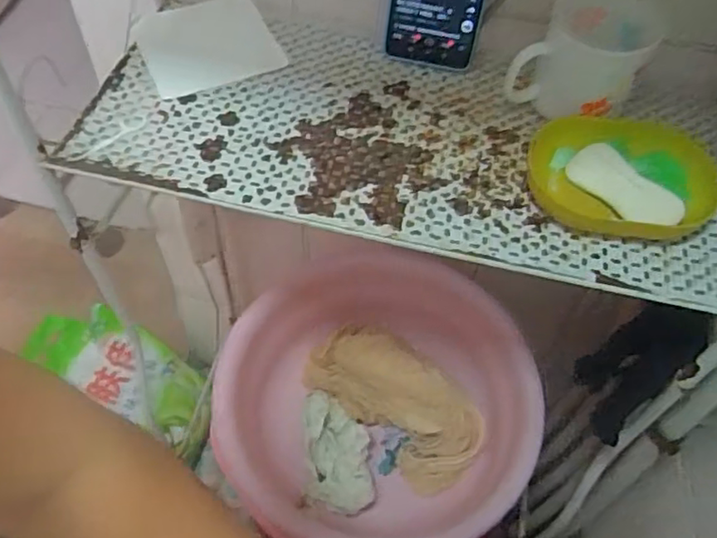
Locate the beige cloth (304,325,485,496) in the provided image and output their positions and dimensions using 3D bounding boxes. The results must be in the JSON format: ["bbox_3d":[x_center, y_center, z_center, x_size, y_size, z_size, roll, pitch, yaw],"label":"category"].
[{"bbox_3d":[0.048,0.168,0.820,0.237,0.032,0.128,39,95,18],"label":"beige cloth"}]

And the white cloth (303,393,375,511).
[{"bbox_3d":[-0.025,0.224,0.780,0.078,0.041,0.142,-2,56,-5],"label":"white cloth"}]

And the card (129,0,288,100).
[{"bbox_3d":[-0.137,-0.204,0.574,0.113,0.006,0.110,-20,60,-16],"label":"card"}]

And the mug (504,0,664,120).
[{"bbox_3d":[0.177,-0.172,0.506,0.092,0.084,0.088,19,57,9],"label":"mug"}]

